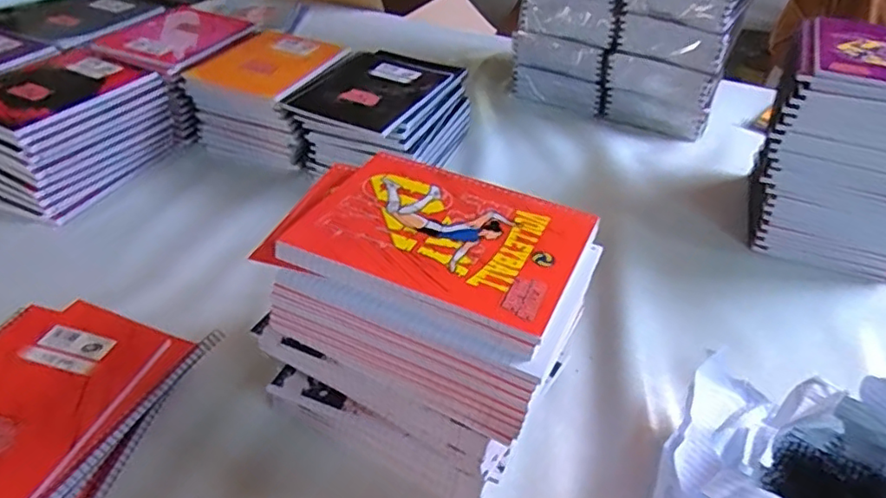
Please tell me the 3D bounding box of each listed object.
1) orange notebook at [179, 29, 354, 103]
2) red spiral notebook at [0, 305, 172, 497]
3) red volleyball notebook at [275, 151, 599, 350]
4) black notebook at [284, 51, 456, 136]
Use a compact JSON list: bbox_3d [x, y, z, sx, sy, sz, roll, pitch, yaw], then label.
[{"bbox_3d":[-0.242,-0.265,0.853,0.165,0.019,0.195,17,40,18],"label":"orange notebook"},{"bbox_3d":[-0.355,0.130,0.486,0.161,0.010,0.211,12,39,11],"label":"red spiral notebook"},{"bbox_3d":[0.002,-0.011,0.446,0.196,0.012,0.151,18,40,18],"label":"red volleyball notebook"},{"bbox_3d":[-0.089,-0.224,0.821,0.169,0.018,0.218,18,43,18],"label":"black notebook"}]

